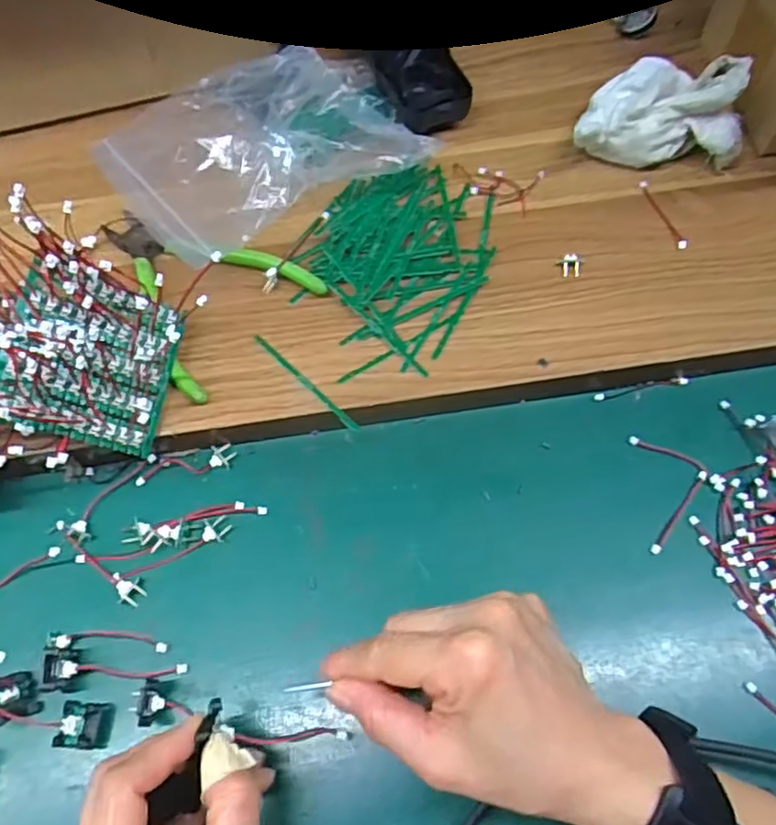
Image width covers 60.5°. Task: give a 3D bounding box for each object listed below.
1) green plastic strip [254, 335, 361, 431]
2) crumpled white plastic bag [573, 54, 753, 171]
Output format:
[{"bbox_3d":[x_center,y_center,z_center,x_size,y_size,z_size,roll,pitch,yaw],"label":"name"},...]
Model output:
[{"bbox_3d":[-0.048,-0.018,0.381,0.085,0.004,0.005,41,72,19],"label":"green plastic strip"},{"bbox_3d":[0.174,-0.202,0.431,0.112,0.061,0.075,0,65,-1],"label":"crumpled white plastic bag"}]

